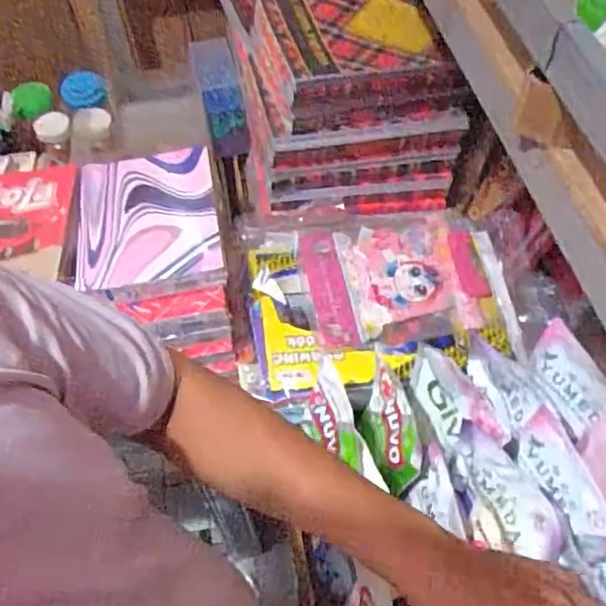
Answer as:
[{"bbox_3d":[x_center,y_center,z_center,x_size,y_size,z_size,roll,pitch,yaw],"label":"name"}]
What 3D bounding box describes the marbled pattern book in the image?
[{"bbox_3d":[-0.185,-0.105,0.711,0.161,0.029,0.193,-8,55,-5],"label":"marbled pattern book"}]

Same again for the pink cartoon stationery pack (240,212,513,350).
[{"bbox_3d":[0.088,-0.034,0.755,0.310,0.044,0.173,-4,55,-2],"label":"pink cartoon stationery pack"}]

